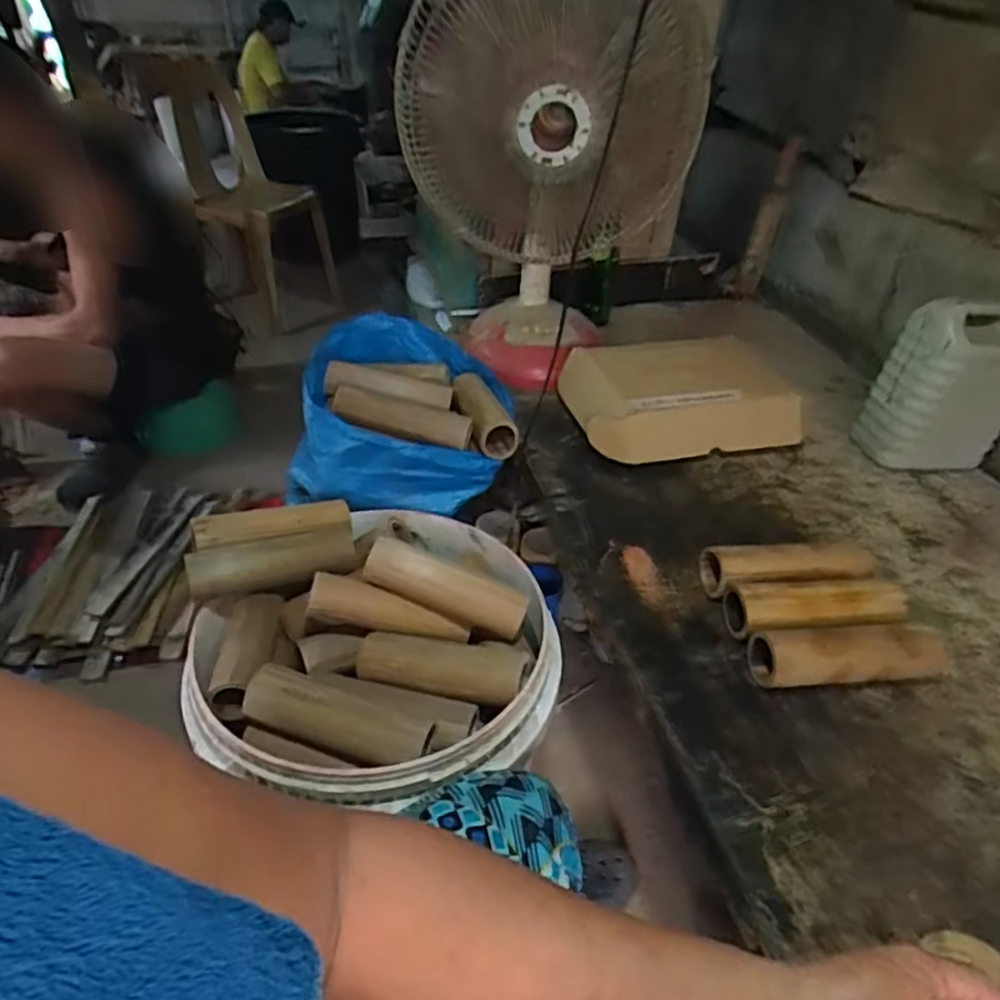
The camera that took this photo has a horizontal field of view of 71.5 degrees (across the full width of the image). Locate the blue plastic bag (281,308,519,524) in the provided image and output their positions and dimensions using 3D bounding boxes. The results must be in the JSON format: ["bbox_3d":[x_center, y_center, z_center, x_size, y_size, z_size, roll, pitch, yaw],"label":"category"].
[{"bbox_3d":[-0.146,-0.126,1.002,0.306,0.157,0.304,-2,38,-11],"label":"blue plastic bag"}]

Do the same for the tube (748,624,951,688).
[{"bbox_3d":[0.343,0.152,0.679,0.186,0.060,0.047,0,37,-8],"label":"tube"}]

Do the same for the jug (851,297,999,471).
[{"bbox_3d":[0.627,-0.155,0.964,0.164,0.232,0.107,-5,38,-14],"label":"jug"}]

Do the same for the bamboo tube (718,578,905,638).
[{"bbox_3d":[0.333,0.121,0.727,0.183,0.051,0.065,1,37,-7],"label":"bamboo tube"}]

